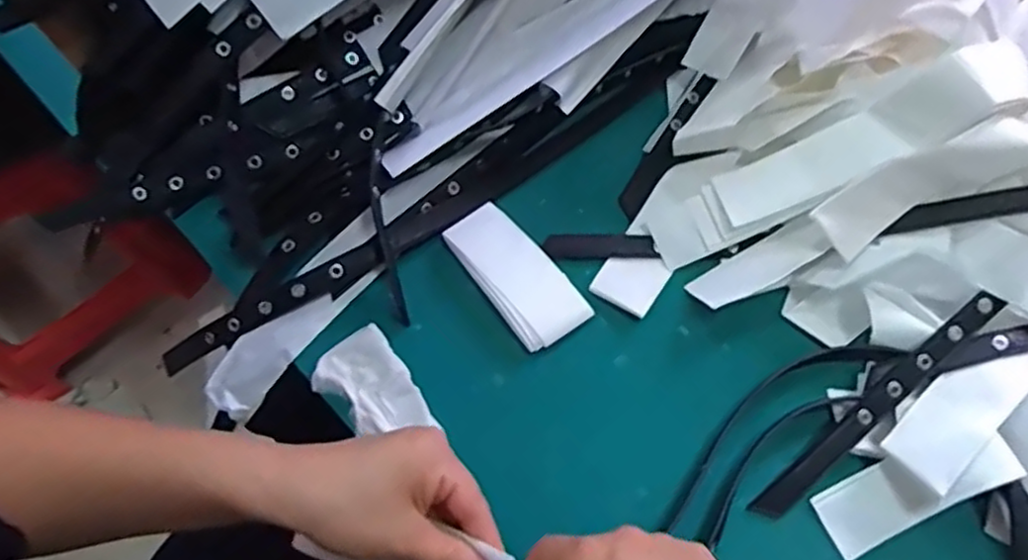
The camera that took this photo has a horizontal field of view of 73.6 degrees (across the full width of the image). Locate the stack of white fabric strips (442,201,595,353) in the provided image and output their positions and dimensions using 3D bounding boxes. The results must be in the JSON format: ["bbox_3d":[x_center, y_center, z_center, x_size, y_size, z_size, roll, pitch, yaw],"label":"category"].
[{"bbox_3d":[0.002,-0.005,0.518,0.057,0.008,0.118,-35,73,-14],"label":"stack of white fabric strips"}]

